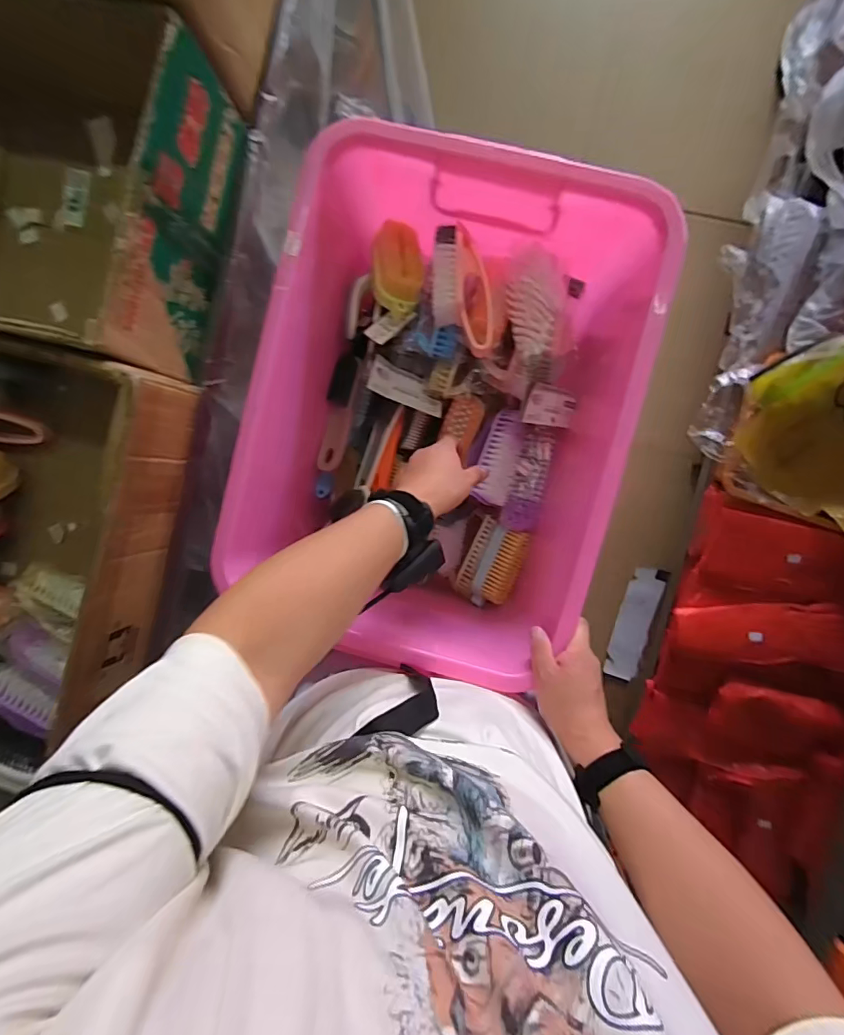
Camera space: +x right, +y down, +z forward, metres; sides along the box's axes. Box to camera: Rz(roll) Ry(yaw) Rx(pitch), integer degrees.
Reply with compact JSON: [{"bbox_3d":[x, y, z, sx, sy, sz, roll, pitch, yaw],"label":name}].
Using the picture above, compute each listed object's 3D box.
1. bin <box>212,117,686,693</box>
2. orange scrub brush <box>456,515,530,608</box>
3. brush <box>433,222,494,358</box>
[{"bbox_3d":[0.025,-0.118,0.599,0.390,0.231,0.543,15,94,4],"label":"bin"},{"bbox_3d":[0.105,0.072,0.697,0.077,0.046,0.126,24,94,3],"label":"orange scrub brush"},{"bbox_3d":[0.047,-0.270,0.559,0.067,0.046,0.157,-4,93,5],"label":"brush"}]

